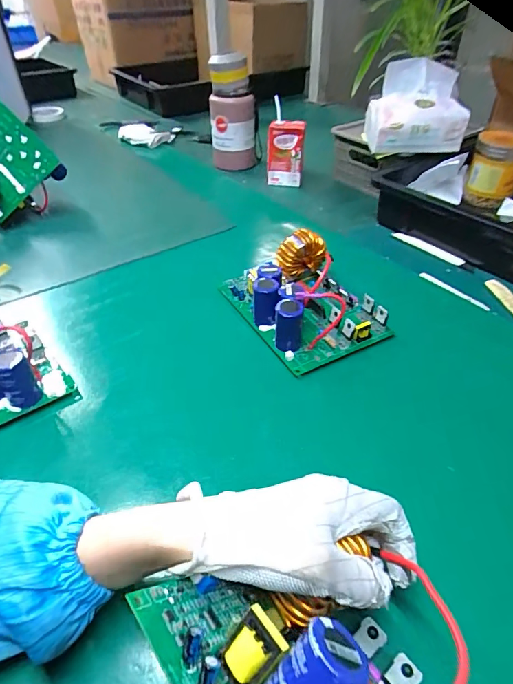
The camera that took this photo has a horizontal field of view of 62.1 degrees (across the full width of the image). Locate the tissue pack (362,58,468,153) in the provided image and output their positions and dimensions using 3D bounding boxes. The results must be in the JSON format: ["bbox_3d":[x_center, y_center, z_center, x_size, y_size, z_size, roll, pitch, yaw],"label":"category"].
[{"bbox_3d":[0.255,-0.373,0.679,0.144,0.111,0.083,-1,40,-1],"label":"tissue pack"}]

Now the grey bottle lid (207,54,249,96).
[{"bbox_3d":[-0.053,-0.510,0.808,0.074,0.067,0.078,-3,40,-3],"label":"grey bottle lid"}]

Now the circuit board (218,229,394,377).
[{"bbox_3d":[0.054,-0.058,0.508,0.130,0.064,0.189,-21,45,-21],"label":"circuit board"}]

